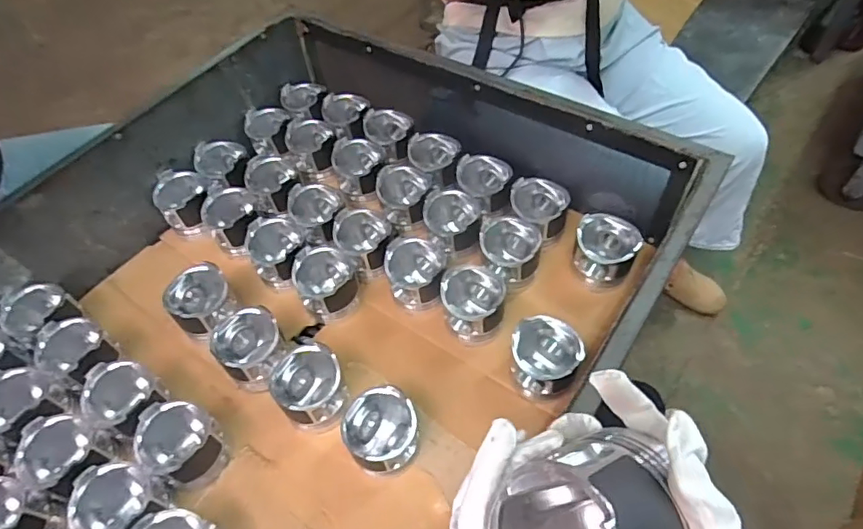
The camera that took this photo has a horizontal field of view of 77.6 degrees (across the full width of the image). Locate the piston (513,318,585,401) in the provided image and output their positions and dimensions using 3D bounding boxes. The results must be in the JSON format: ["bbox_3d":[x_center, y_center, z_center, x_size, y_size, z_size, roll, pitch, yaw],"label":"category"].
[{"bbox_3d":[0.139,0.122,0.675,0.083,0.085,0.079,-2,55,3],"label":"piston"}]

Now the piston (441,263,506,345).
[{"bbox_3d":[0.056,0.054,0.724,0.080,0.087,0.085,-2,55,3],"label":"piston"}]

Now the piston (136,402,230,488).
[{"bbox_3d":[-0.293,0.214,0.636,0.079,0.088,0.078,-2,55,3],"label":"piston"}]

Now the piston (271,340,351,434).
[{"bbox_3d":[-0.148,0.154,0.666,0.080,0.089,0.083,-2,55,3],"label":"piston"}]

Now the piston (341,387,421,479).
[{"bbox_3d":[-0.058,0.196,0.630,0.081,0.079,0.080,-2,55,3],"label":"piston"}]

